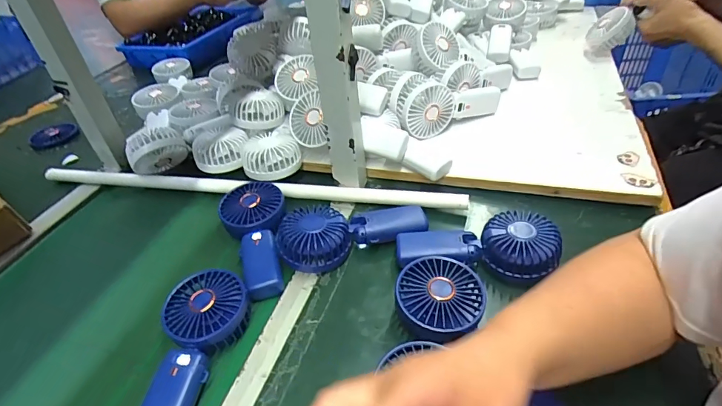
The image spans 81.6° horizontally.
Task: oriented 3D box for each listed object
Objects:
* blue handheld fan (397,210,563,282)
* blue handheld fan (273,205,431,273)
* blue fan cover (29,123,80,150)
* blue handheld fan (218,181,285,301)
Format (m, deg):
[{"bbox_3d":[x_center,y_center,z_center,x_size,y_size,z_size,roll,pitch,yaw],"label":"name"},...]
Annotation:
[{"bbox_3d":[0.136,0.046,0.495,0.181,0.048,0.085,5,40,13],"label":"blue handheld fan"},{"bbox_3d":[-0.015,0.034,0.522,0.177,0.052,0.075,-16,40,-13],"label":"blue handheld fan"},{"bbox_3d":[-0.621,-0.137,0.848,0.087,0.018,0.074,-31,45,-27],"label":"blue fan cover"},{"bbox_3d":[-0.143,0.040,0.544,0.087,0.041,0.185,-8,39,-3],"label":"blue handheld fan"}]

